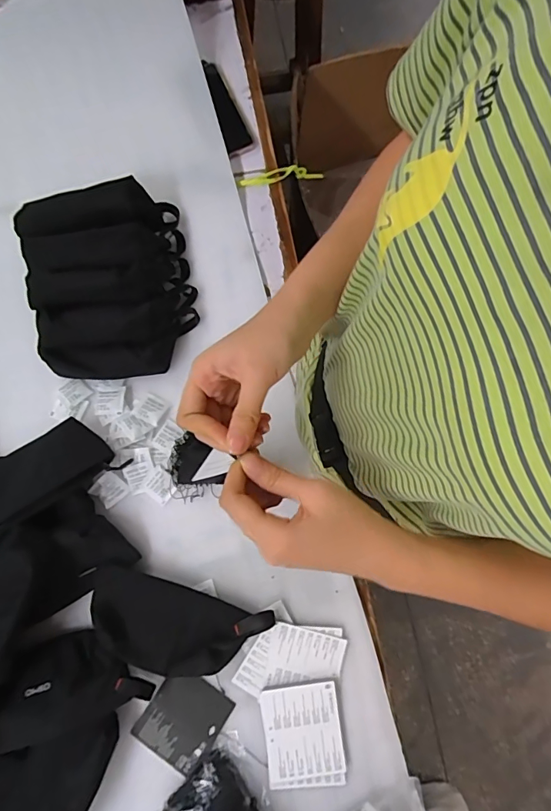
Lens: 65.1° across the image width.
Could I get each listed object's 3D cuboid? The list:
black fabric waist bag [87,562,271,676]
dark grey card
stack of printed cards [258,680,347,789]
[{"bbox_3d":[-0.121,0.270,0.519,0.206,0.032,0.096,17,79,2],"label":"black fabric waist bag"},{"bbox_3d":[-0.113,0.380,0.525,0.090,0.007,0.093,32,77,7],"label":"dark grey card"},{"bbox_3d":[0.034,0.394,0.515,0.092,0.012,0.111,-8,79,-3],"label":"stack of printed cards"}]

